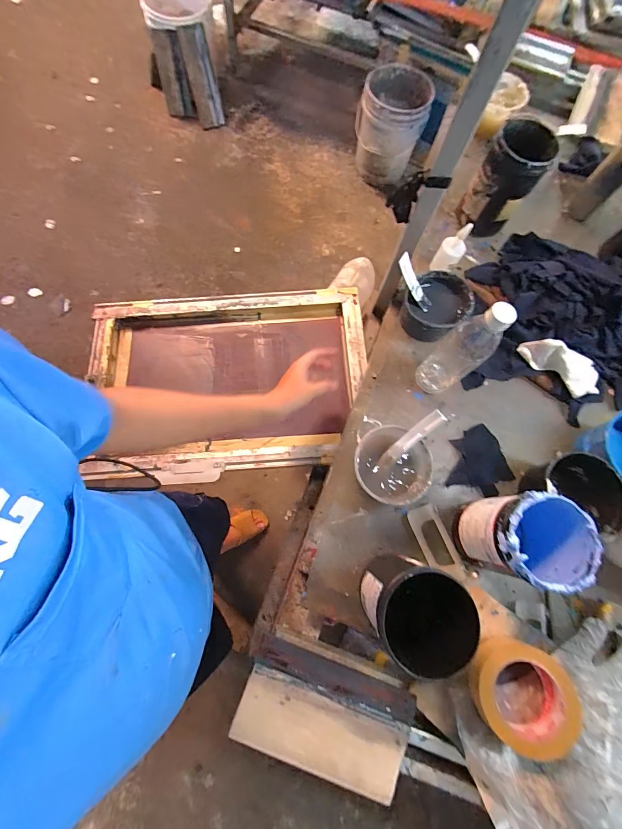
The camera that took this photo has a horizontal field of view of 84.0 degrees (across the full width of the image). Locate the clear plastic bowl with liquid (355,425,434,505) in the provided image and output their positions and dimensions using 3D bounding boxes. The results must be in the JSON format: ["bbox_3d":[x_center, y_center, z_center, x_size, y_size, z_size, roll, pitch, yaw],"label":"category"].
[{"bbox_3d":[0.124,0.083,0.542,0.111,0.057,0.110,1,74,-4],"label":"clear plastic bowl with liquid"}]

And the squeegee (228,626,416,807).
[{"bbox_3d":[0.017,0.385,0.450,0.218,0.031,0.127,24,73,2],"label":"squeegee"}]

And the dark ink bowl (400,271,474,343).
[{"bbox_3d":[0.224,-0.193,0.622,0.114,0.062,0.105,1,74,-4],"label":"dark ink bowl"}]

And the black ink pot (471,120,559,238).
[{"bbox_3d":[0.361,-0.430,0.644,0.096,0.155,0.104,1,74,-4],"label":"black ink pot"}]

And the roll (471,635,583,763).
[{"bbox_3d":[0.264,0.349,0.431,0.116,0.051,0.116,-7,67,17],"label":"roll"}]

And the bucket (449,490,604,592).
[{"bbox_3d":[0.283,0.168,0.478,0.114,0.159,0.105,1,74,-4],"label":"bucket"}]

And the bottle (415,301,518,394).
[{"bbox_3d":[0.224,-0.091,0.525,0.063,0.212,0.057,43,75,8],"label":"bottle"}]

